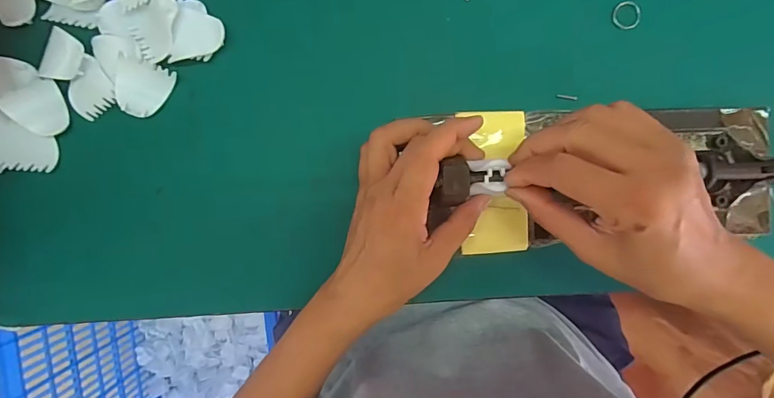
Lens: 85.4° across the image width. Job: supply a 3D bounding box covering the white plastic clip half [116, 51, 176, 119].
[{"bbox_3d":[-0.187,-0.084,0.320,0.036,0.022,0.041,23,93,-1],"label":"white plastic clip half"}]

